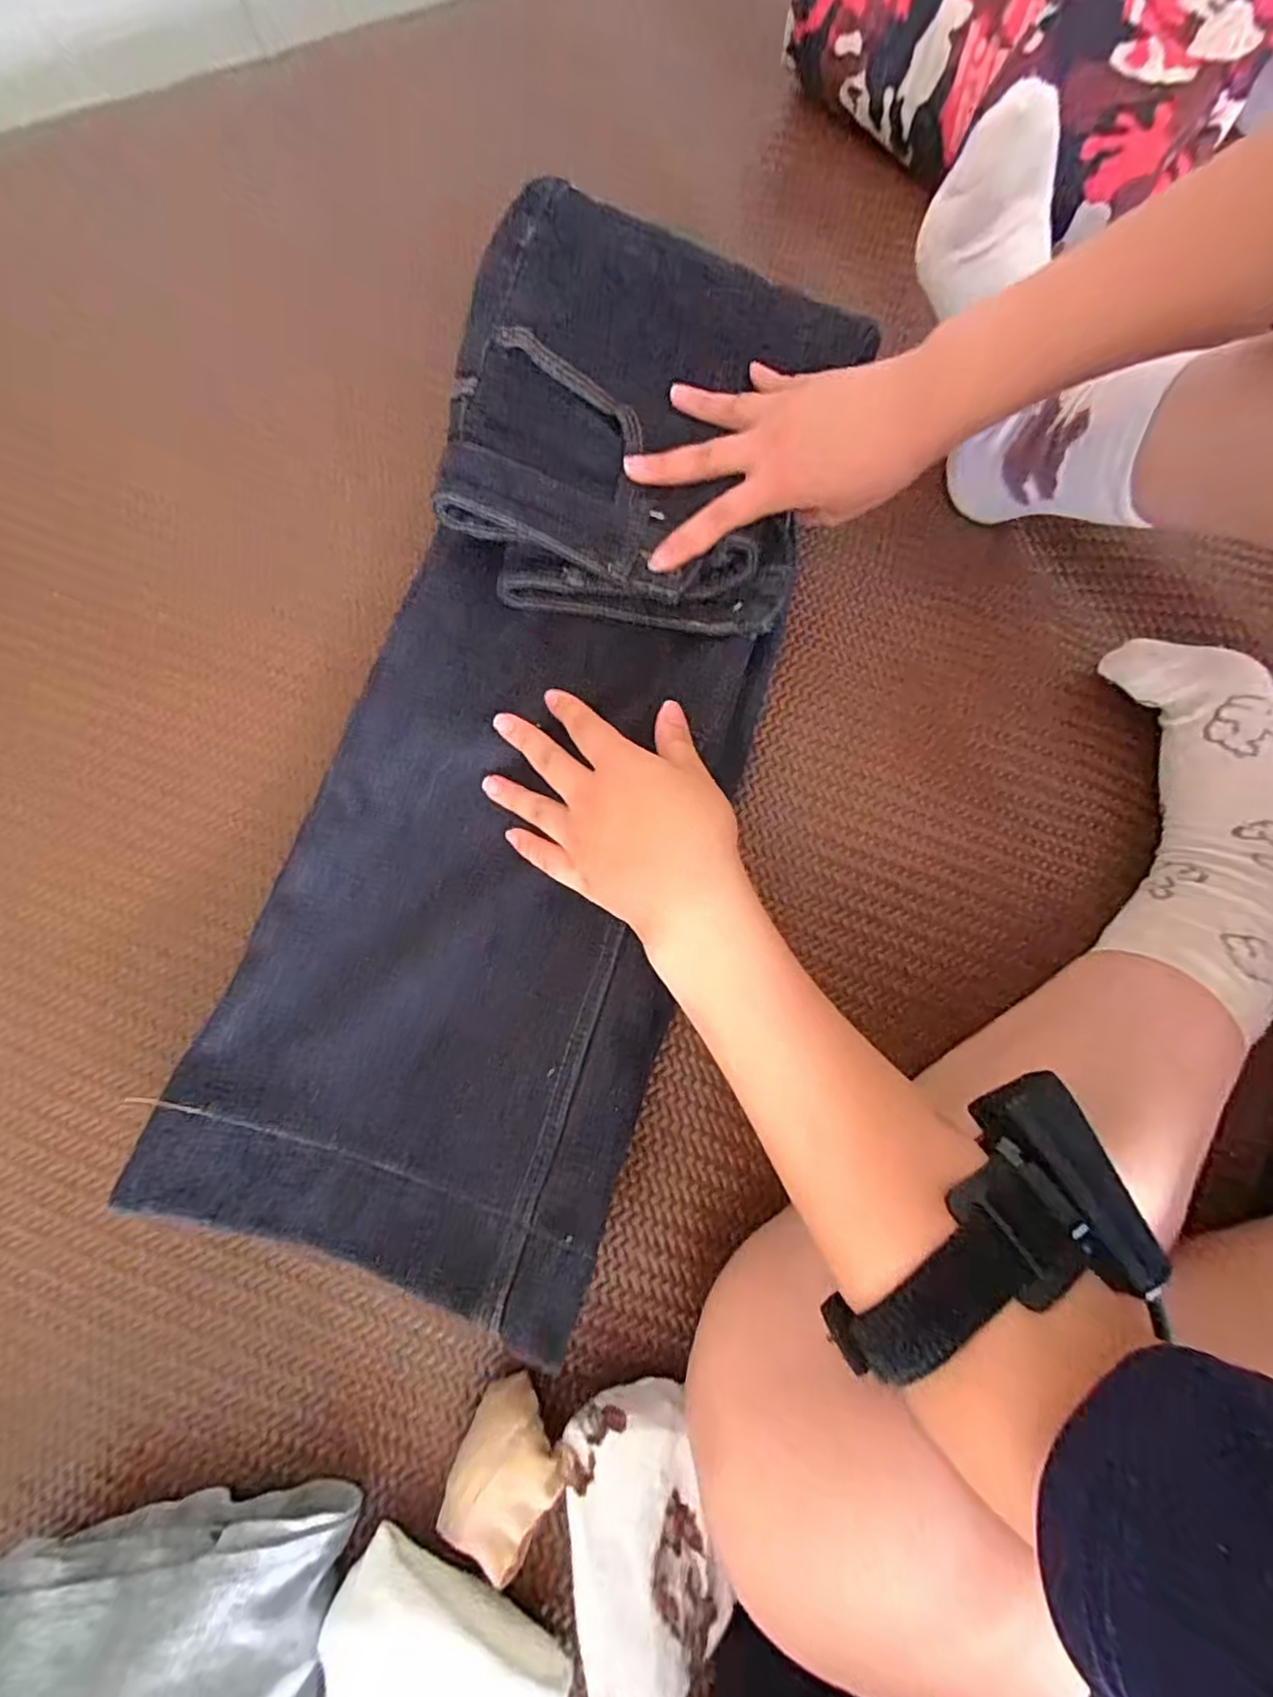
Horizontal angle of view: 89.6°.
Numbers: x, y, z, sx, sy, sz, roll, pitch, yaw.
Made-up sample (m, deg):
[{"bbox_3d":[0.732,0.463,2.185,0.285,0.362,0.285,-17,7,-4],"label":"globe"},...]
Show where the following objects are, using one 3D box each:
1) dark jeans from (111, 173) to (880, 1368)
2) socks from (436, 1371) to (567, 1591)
[{"bbox_3d":[-0.047,-0.085,0.339,0.214,0.055,0.565,14,80,3],"label":"dark jeans"},{"bbox_3d":[-0.057,0.272,0.281,0.043,0.030,0.066,25,76,5],"label":"socks"}]

